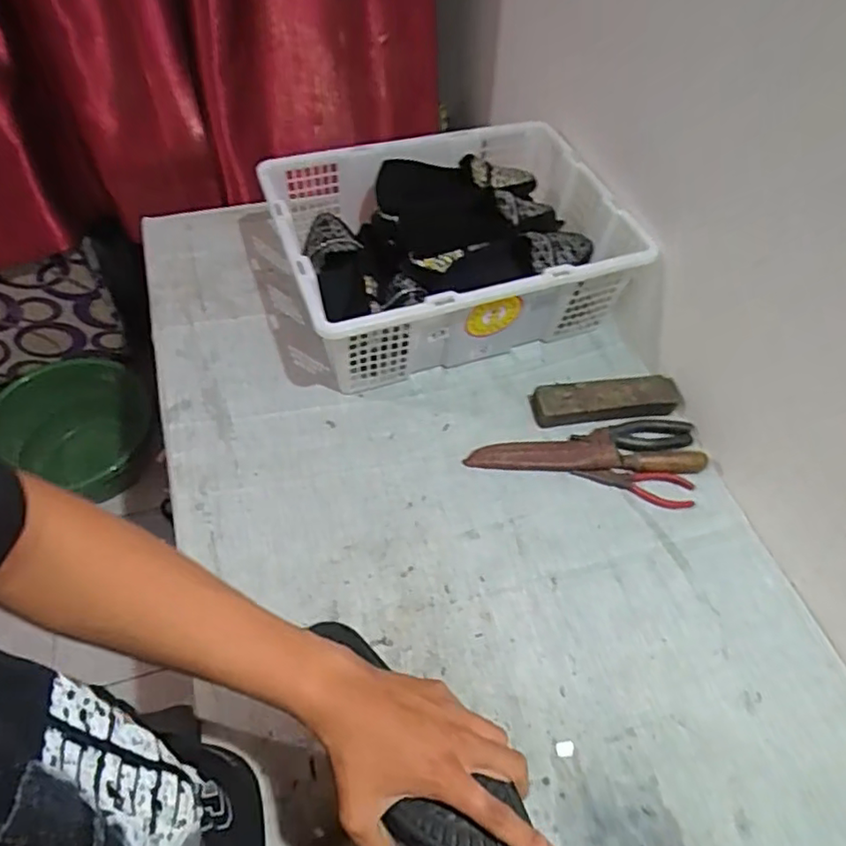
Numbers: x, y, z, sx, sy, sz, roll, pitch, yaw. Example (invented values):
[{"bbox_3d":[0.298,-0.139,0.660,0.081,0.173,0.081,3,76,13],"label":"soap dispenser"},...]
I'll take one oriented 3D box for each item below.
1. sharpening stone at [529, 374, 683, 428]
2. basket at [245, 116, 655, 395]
[{"bbox_3d":[0.254,-0.031,0.845,0.203,0.030,0.058,-4,55,-8],"label":"sharpening stone"},{"bbox_3d":[0.037,-0.260,0.912,0.470,0.168,0.363,-15,57,-15],"label":"basket"}]

